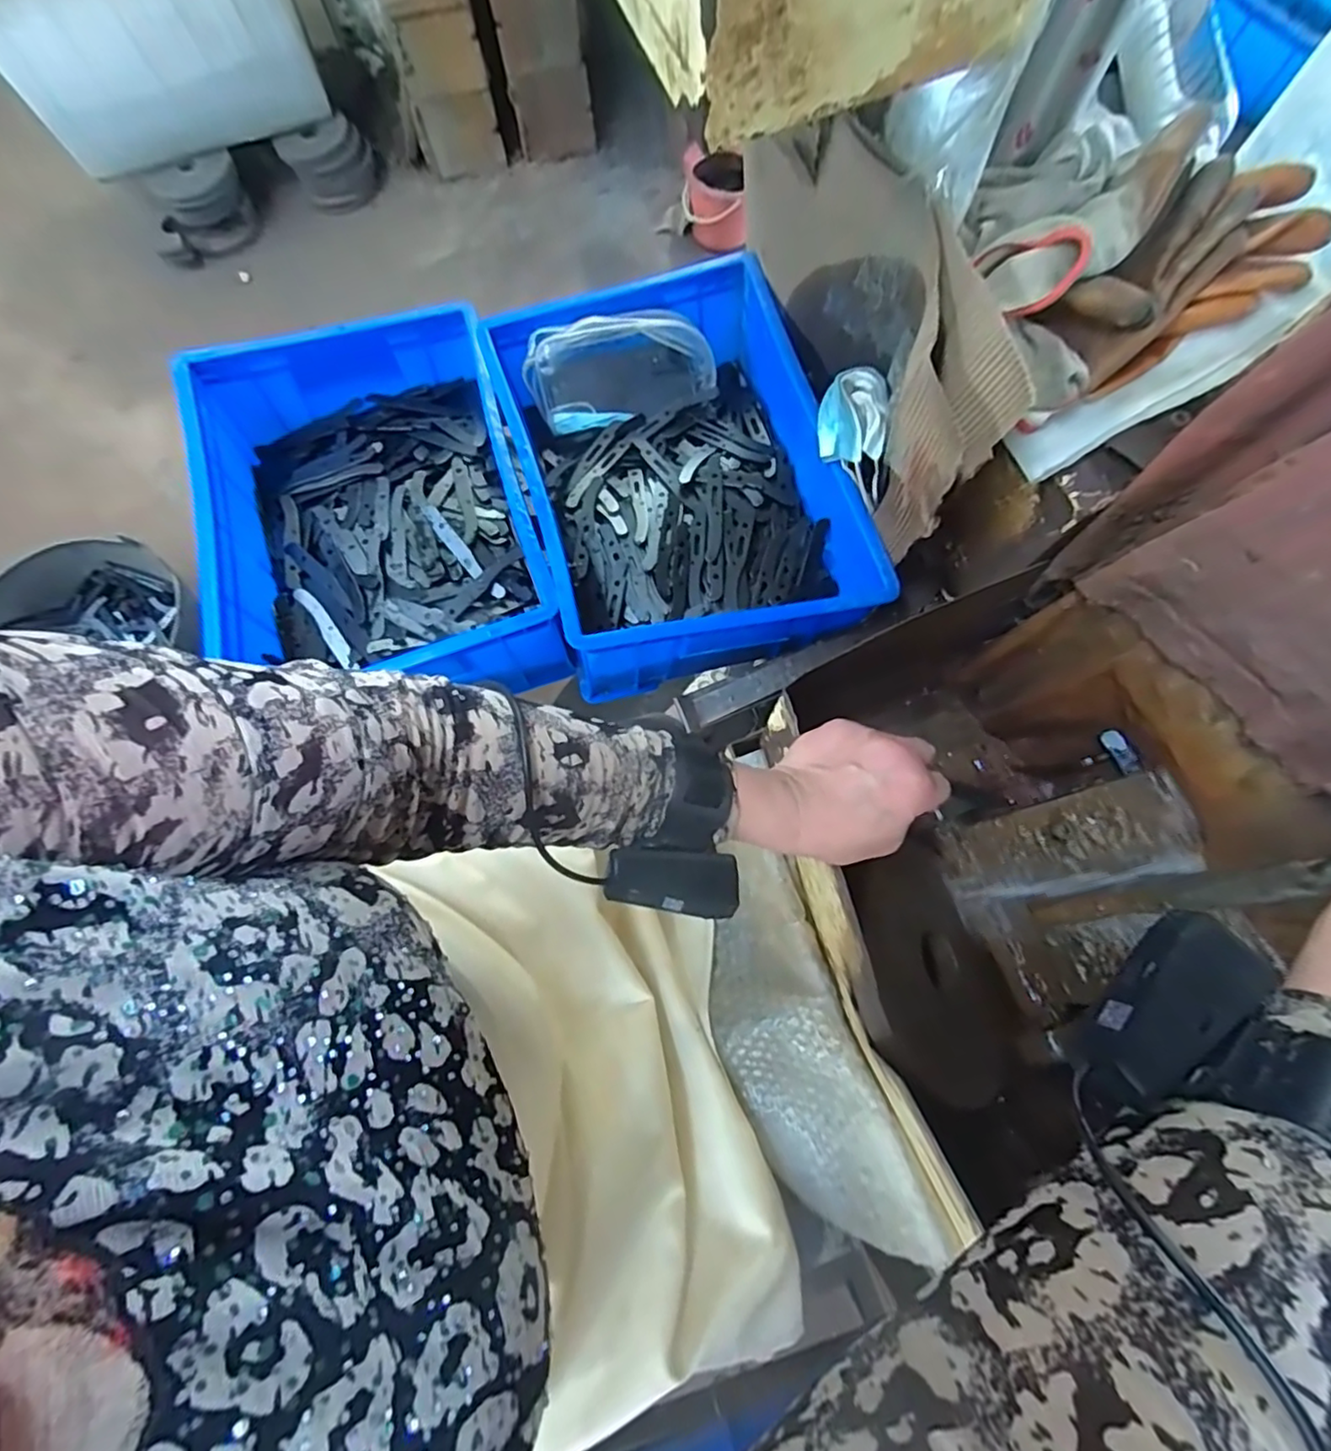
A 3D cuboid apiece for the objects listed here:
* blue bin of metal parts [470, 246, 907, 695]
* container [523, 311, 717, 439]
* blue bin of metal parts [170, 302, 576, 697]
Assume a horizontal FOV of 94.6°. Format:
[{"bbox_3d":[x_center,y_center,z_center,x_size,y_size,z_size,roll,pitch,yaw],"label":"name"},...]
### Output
[{"bbox_3d":[0.011,-0.258,0.632,0.294,0.116,0.405,-16,77,-5],"label":"blue bin of metal parts"},{"bbox_3d":[-0.049,-0.395,0.683,0.208,0.046,0.102,-9,120,1],"label":"container"},{"bbox_3d":[-0.291,-0.225,0.625,0.289,0.119,0.391,-17,77,-5],"label":"blue bin of metal parts"}]

